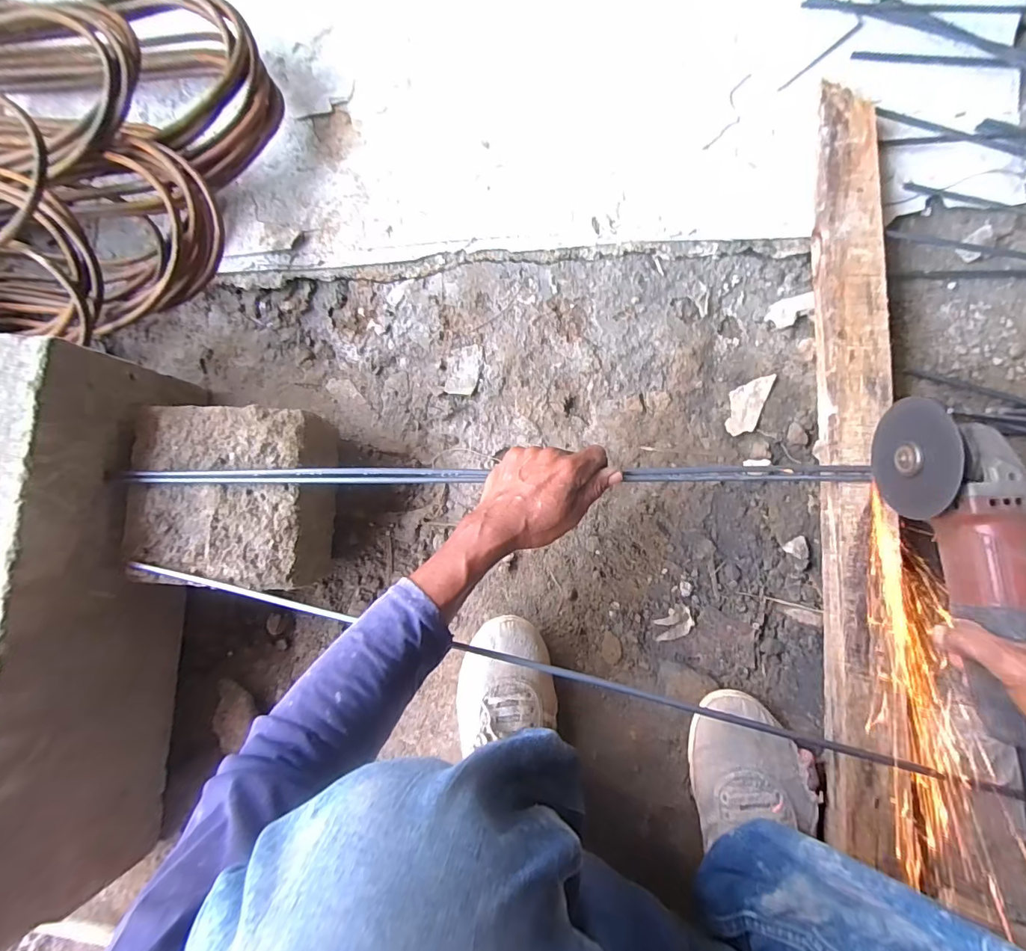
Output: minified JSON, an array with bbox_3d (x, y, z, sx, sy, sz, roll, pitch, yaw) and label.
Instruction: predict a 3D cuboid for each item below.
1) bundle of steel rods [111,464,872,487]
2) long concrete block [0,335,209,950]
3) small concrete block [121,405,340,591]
[{"bbox_3d":[-0.043,0.000,0.487,0.775,0.027,0.020,0,87,4],"label":"bundle of steel rods"},{"bbox_3d":[-0.487,0.158,0.506,0.139,0.186,0.581,5,86,10],"label":"long concrete block"},{"bbox_3d":[-0.320,0.025,0.557,0.206,0.111,0.199,2,85,10],"label":"small concrete block"}]

